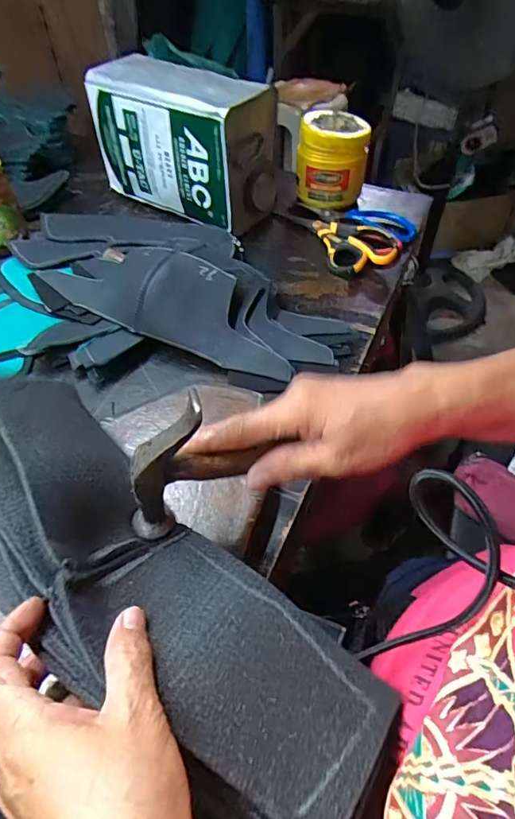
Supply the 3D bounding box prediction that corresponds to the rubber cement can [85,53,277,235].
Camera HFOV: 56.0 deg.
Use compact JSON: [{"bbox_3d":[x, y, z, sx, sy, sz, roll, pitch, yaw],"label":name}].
[{"bbox_3d":[-0.098,-0.363,0.659,0.243,0.160,0.119,33,57,26],"label":"rubber cement can"}]

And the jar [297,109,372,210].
[{"bbox_3d":[0.102,-0.347,0.675,0.089,0.106,0.085,-1,49,1],"label":"jar"}]

